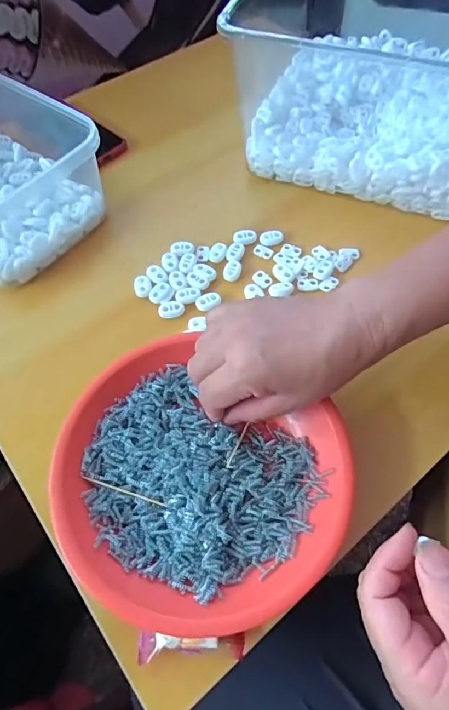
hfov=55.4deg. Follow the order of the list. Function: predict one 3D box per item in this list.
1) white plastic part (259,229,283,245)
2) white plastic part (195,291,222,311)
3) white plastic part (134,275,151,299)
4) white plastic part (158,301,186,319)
[{"bbox_3d":[0.045,-0.111,0.407,0.022,0.009,0.011,-6,59,-1],"label":"white plastic part"},{"bbox_3d":[-0.014,-0.047,0.374,0.022,0.005,0.015,-26,62,-13],"label":"white plastic part"},{"bbox_3d":[-0.074,-0.063,0.383,0.015,0.004,0.022,-17,60,-8],"label":"white plastic part"},{"bbox_3d":[-0.046,-0.040,0.372,0.022,0.005,0.014,-17,60,-8],"label":"white plastic part"}]

